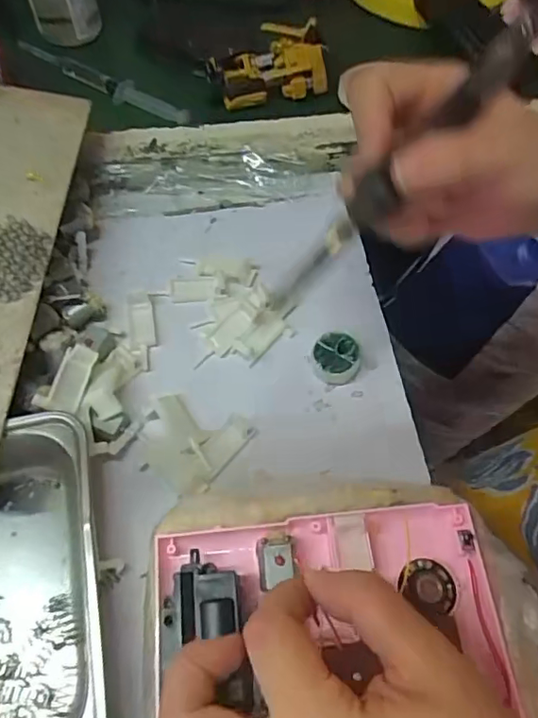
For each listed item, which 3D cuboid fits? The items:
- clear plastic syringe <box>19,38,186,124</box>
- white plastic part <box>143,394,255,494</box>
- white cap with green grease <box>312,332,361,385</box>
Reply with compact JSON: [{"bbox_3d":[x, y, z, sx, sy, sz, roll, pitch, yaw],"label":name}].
[{"bbox_3d":[-0.151,-0.250,0.481,0.191,0.015,0.018,30,64,13],"label":"clear plastic syringe"},{"bbox_3d":[-0.044,0.054,0.327,0.057,0.013,0.051,15,61,6],"label":"white plastic part"},{"bbox_3d":[0.044,-0.001,0.359,0.030,0.018,0.031,1,61,-2],"label":"white cap with green grease"}]

